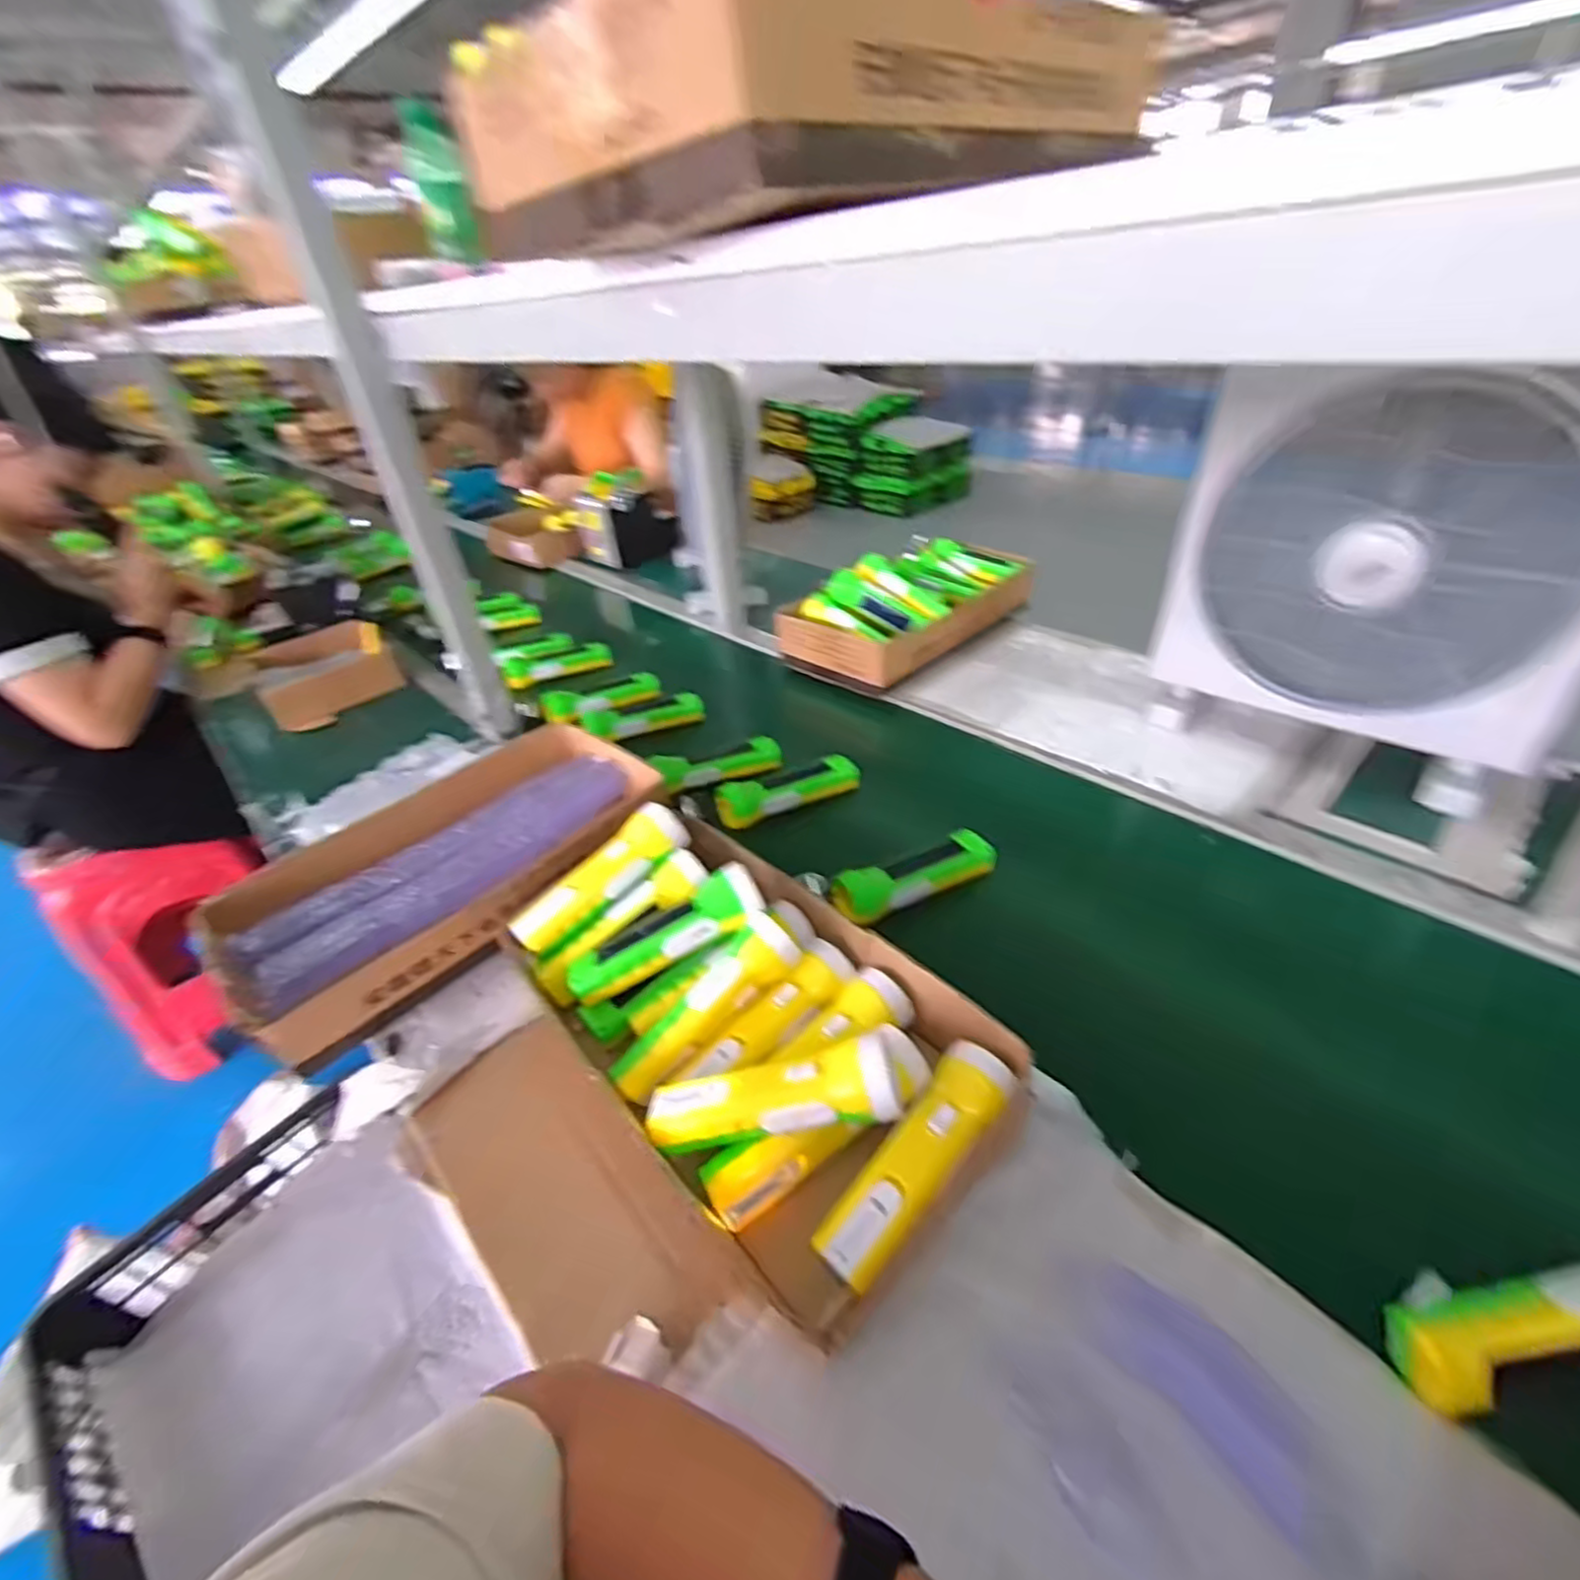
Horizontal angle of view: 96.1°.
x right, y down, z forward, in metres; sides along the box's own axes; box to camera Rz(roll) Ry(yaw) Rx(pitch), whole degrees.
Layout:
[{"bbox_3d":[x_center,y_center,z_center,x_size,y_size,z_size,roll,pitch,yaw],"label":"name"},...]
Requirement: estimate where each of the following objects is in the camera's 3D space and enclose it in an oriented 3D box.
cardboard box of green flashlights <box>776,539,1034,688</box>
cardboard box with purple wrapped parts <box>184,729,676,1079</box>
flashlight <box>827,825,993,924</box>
[{"bbox_3d":[0.194,-0.303,1.140,0.400,0.114,0.203,-33,44,-30],"label":"cardboard box of green flashlights"},{"bbox_3d":[-0.340,0.071,0.738,0.425,0.059,0.244,-34,45,-31],"label":"cardboard box with purple wrapped parts"},{"bbox_3d":[0.124,0.083,0.703,0.168,0.037,0.048,-20,39,-18],"label":"flashlight"}]

